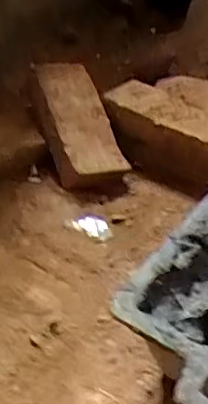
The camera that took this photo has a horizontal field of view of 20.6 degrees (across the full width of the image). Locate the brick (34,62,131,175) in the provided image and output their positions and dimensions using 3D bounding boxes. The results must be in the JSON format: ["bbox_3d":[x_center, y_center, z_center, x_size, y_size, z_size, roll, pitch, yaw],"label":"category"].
[{"bbox_3d":[-0.048,-0.144,0.990,0.109,0.048,0.225,-27,91,-32],"label":"brick"}]

